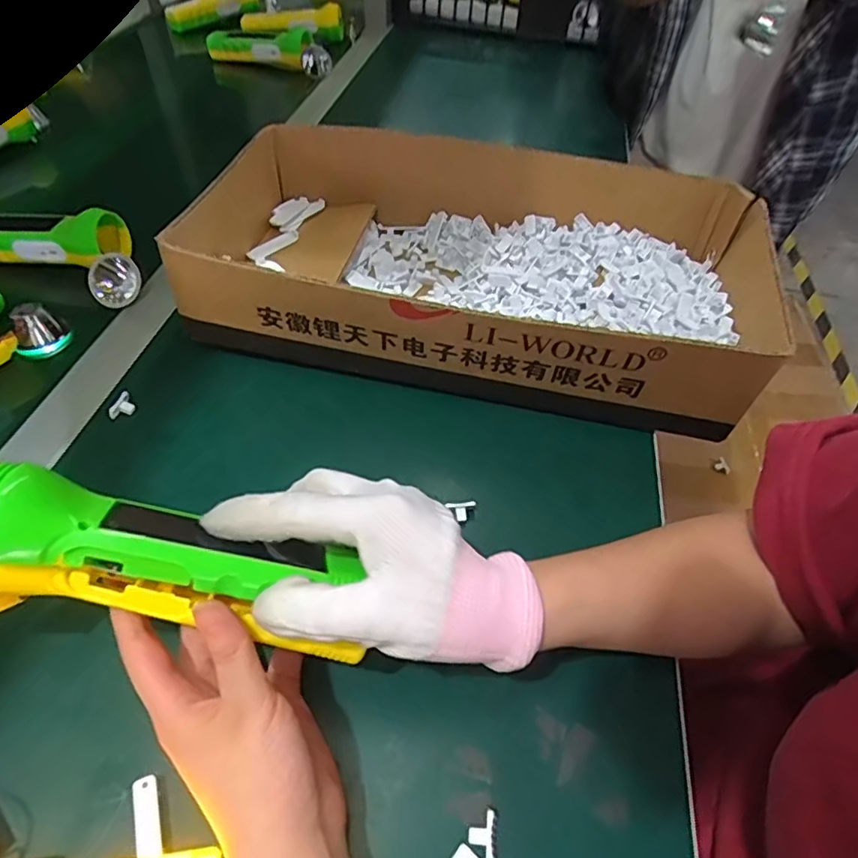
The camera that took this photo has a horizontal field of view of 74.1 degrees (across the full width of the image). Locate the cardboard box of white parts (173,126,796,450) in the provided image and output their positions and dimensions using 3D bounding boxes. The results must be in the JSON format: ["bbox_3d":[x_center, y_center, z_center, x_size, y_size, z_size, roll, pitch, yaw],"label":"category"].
[{"bbox_3d":[0.037,-0.138,0.465,0.419,0.086,0.248,10,50,4],"label":"cardboard box of white parts"}]

